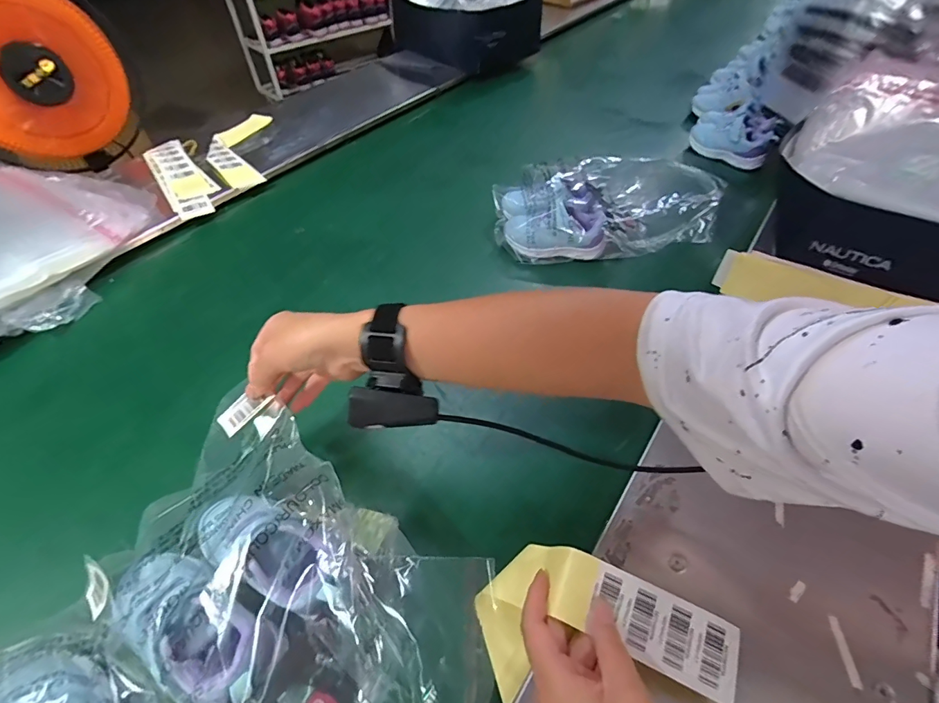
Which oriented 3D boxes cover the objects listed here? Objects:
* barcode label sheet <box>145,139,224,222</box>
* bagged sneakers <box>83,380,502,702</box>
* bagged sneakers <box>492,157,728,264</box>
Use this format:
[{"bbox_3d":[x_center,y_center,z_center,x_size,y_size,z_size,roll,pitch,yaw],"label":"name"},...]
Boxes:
[{"bbox_3d":[-0.514,-0.310,0.782,0.080,0.040,0.222,-31,58,-22],"label":"barcode label sheet"},{"bbox_3d":[-0.131,0.191,0.332,0.321,0.093,0.186,28,57,21],"label":"bagged sneakers"},{"bbox_3d":[0.207,-0.239,0.690,0.326,0.082,0.207,0,51,1],"label":"bagged sneakers"}]

